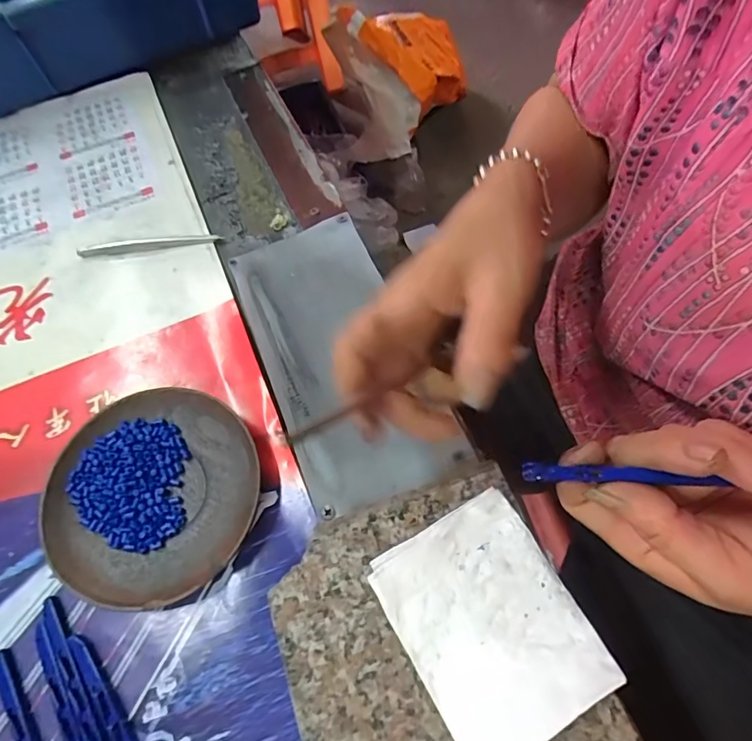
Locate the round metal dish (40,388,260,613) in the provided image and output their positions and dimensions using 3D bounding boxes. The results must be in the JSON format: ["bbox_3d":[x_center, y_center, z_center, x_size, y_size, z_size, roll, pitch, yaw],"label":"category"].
[{"bbox_3d":[-0.122,0.068,0.269,0.111,0.015,0.112,-1,64,3],"label":"round metal dish"}]

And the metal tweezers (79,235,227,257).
[{"bbox_3d":[-0.164,-0.091,0.351,0.102,0.006,0.008,-7,64,0],"label":"metal tweezers"}]

